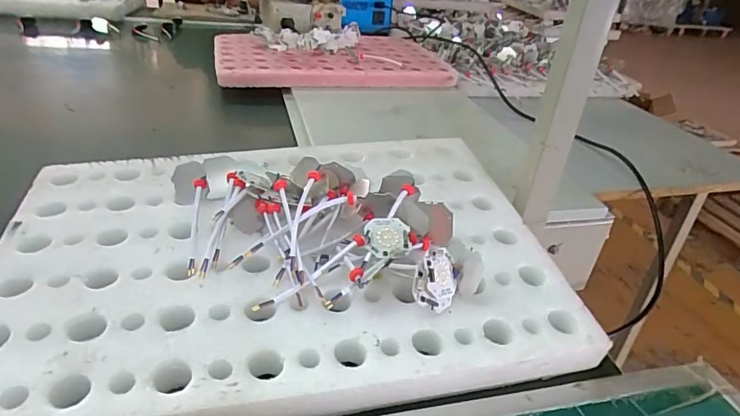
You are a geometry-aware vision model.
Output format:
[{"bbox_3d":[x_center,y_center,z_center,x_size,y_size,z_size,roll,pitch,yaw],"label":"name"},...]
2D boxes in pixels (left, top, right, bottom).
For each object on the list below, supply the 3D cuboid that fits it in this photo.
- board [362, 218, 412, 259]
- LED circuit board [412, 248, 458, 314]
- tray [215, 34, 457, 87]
[{"bbox_3d":[0.017,0.030,0.488,0.047,0.006,0.045,-3,60,-2],"label":"board"},{"bbox_3d":[0.062,0.067,0.450,0.051,0.057,0.014,-12,4,-39],"label":"LED circuit board"},{"bbox_3d":[-0.099,-0.375,1.196,0.546,0.054,0.372,-3,32,-15],"label":"tray"}]

